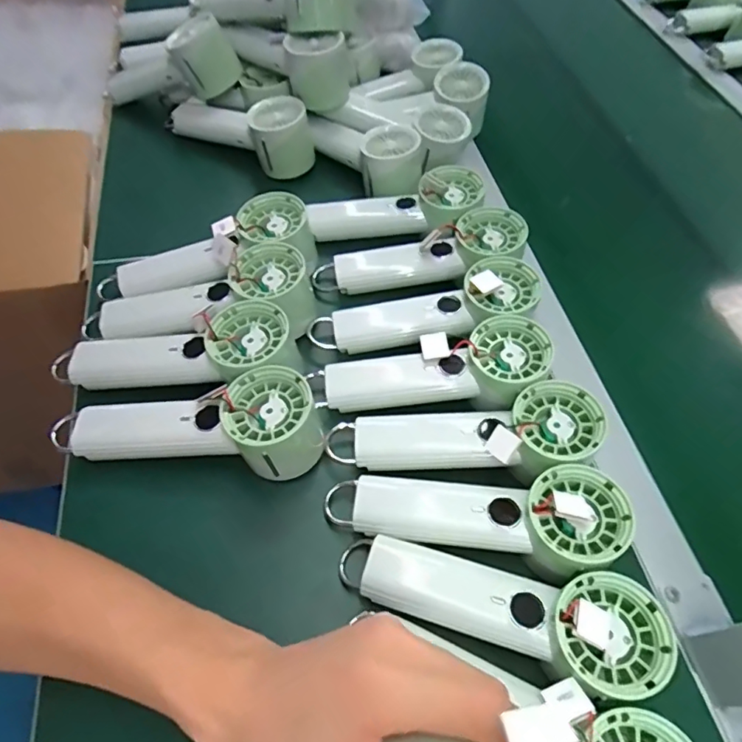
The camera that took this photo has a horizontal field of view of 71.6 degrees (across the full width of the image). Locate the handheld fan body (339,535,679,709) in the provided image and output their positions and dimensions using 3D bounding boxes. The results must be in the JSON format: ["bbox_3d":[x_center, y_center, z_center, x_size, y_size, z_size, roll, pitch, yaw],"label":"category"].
[{"bbox_3d":[0.074,0.149,0.317,0.185,0.061,0.063,12,57,4],"label":"handheld fan body"}]

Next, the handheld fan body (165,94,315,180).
[{"bbox_3d":[-0.155,-0.282,0.607,0.187,0.074,0.065,26,58,28],"label":"handheld fan body"}]

